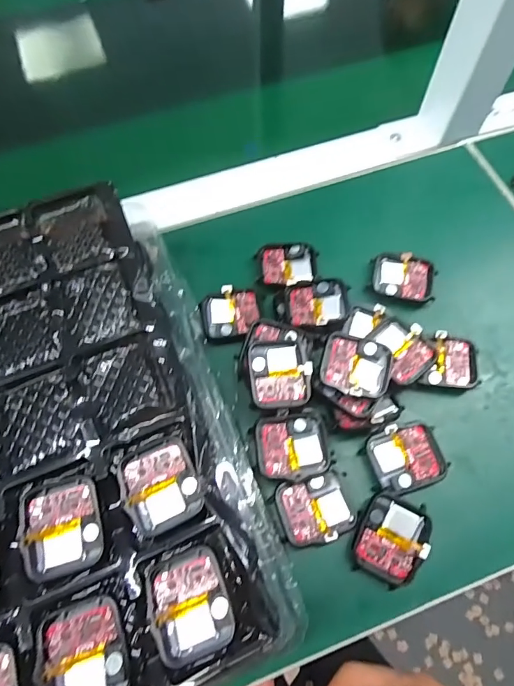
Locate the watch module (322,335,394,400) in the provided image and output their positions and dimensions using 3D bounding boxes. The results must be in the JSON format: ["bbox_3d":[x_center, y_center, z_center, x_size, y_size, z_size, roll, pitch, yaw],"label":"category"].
[{"bbox_3d":[0.062,0.014,0.266,0.042,0.007,0.037,12,67,6],"label":"watch module"}]

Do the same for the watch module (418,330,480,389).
[{"bbox_3d":[0.127,0.012,0.286,0.036,0.011,0.036,4,66,2],"label":"watch module"}]

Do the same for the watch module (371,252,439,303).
[{"bbox_3d":[0.106,-0.047,0.313,0.043,0.013,0.034,7,66,4],"label":"watch module"}]

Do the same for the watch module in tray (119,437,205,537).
[{"bbox_3d":[-0.048,0.071,0.216,0.037,0.005,0.042,-21,67,-8],"label":"watch module in tray"}]

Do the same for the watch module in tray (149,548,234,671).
[{"bbox_3d":[-0.030,0.118,0.194,0.034,0.008,0.043,-18,67,-7],"label":"watch module in tray"}]

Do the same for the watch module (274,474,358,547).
[{"bbox_3d":[0.034,0.096,0.249,0.040,0.007,0.034,-10,66,-4],"label":"watch module"}]

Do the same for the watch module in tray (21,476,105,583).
[{"bbox_3d":[-0.093,0.087,0.206,0.034,0.007,0.043,-14,67,-6],"label":"watch module in tray"}]

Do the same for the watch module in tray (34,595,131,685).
[{"bbox_3d":[-0.075,0.137,0.186,0.037,0.007,0.043,-14,67,-6],"label":"watch module in tray"}]

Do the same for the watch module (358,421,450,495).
[{"bbox_3d":[0.092,0.069,0.262,0.046,0.015,0.037,-22,67,-9],"label":"watch module"}]

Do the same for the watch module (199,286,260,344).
[{"bbox_3d":[-0.018,-0.020,0.299,0.040,0.010,0.037,-12,66,-5],"label":"watch module"}]

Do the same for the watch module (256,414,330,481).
[{"bbox_3d":[0.022,0.062,0.257,0.042,0.007,0.037,-4,66,-1],"label":"watch module"}]

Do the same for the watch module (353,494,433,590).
[{"bbox_3d":[0.076,0.112,0.244,0.038,0.011,0.044,19,68,9],"label":"watch module"}]

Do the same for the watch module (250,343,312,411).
[{"bbox_3d":[0.014,0.019,0.263,0.037,0.010,0.041,-6,66,-2],"label":"watch module"}]

